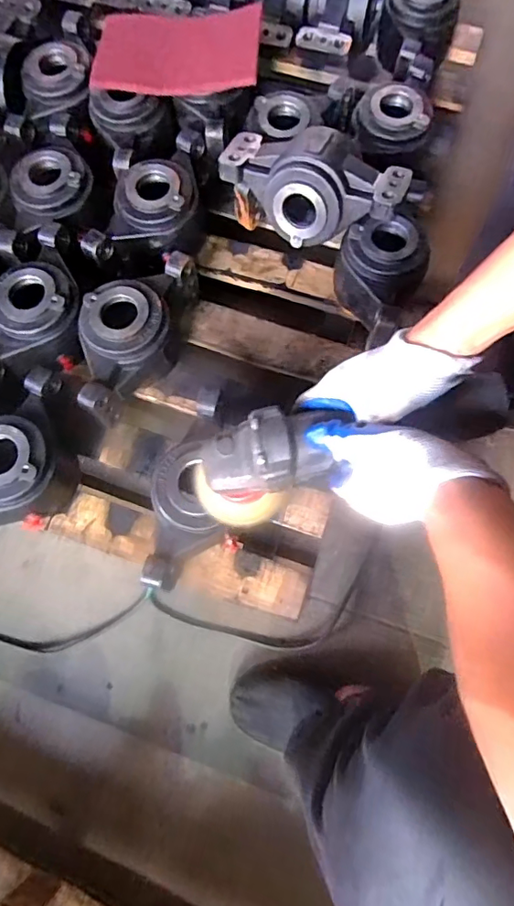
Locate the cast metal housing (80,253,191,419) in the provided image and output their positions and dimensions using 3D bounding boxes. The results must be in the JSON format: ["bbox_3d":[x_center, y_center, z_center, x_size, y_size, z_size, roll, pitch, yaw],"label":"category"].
[{"bbox_3d":[-0.153,-0.151,0.656,0.111,0.090,0.226,36,77,11],"label":"cast metal housing"}]

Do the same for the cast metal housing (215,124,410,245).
[{"bbox_3d":[0.070,-0.343,0.659,0.232,0.097,0.118,14,74,5],"label":"cast metal housing"}]

